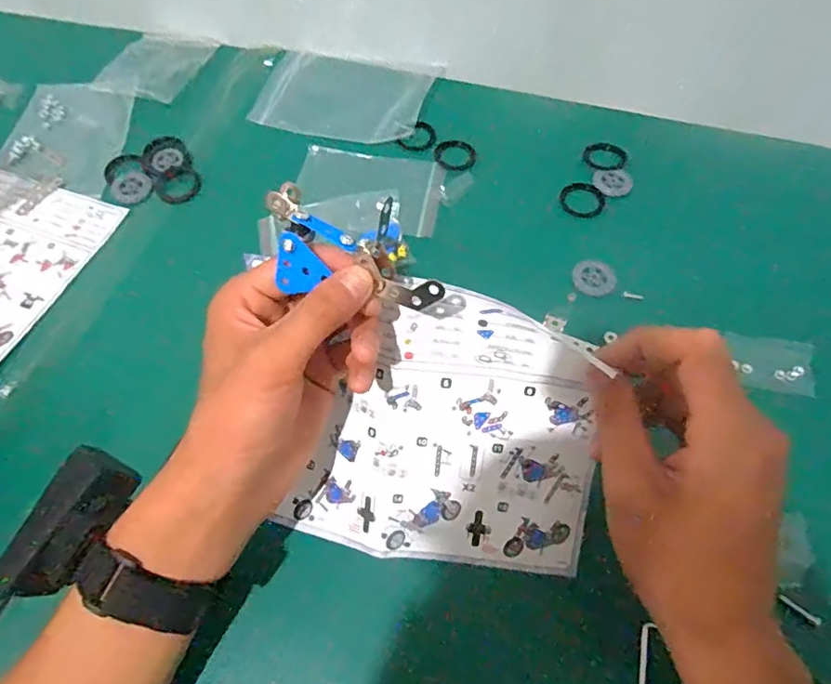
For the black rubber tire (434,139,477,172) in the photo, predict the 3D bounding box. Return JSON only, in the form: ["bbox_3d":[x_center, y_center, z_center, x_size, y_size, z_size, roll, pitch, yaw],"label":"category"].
[{"bbox_3d":[0.037,-0.172,0.490,0.038,0.004,0.039,0,61,0],"label":"black rubber tire"}]

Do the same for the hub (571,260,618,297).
[{"bbox_3d":[0.141,-0.051,0.416,0.032,0.004,0.033,0,61,0],"label":"hub"}]

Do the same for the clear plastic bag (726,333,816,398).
[{"bbox_3d":[0.252,0.015,0.376,0.055,0.011,0.037,9,83,21],"label":"clear plastic bag"}]

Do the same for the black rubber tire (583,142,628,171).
[{"bbox_3d":[0.174,-0.170,0.481,0.039,0.004,0.036,0,61,0],"label":"black rubber tire"}]

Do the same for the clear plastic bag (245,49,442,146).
[{"bbox_3d":[-0.069,-0.252,0.531,0.168,0.007,0.122,8,61,5],"label":"clear plastic bag"}]

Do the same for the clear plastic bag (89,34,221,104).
[{"bbox_3d":[-0.269,-0.293,0.557,0.079,0.010,0.109,18,58,-2],"label":"clear plastic bag"}]

